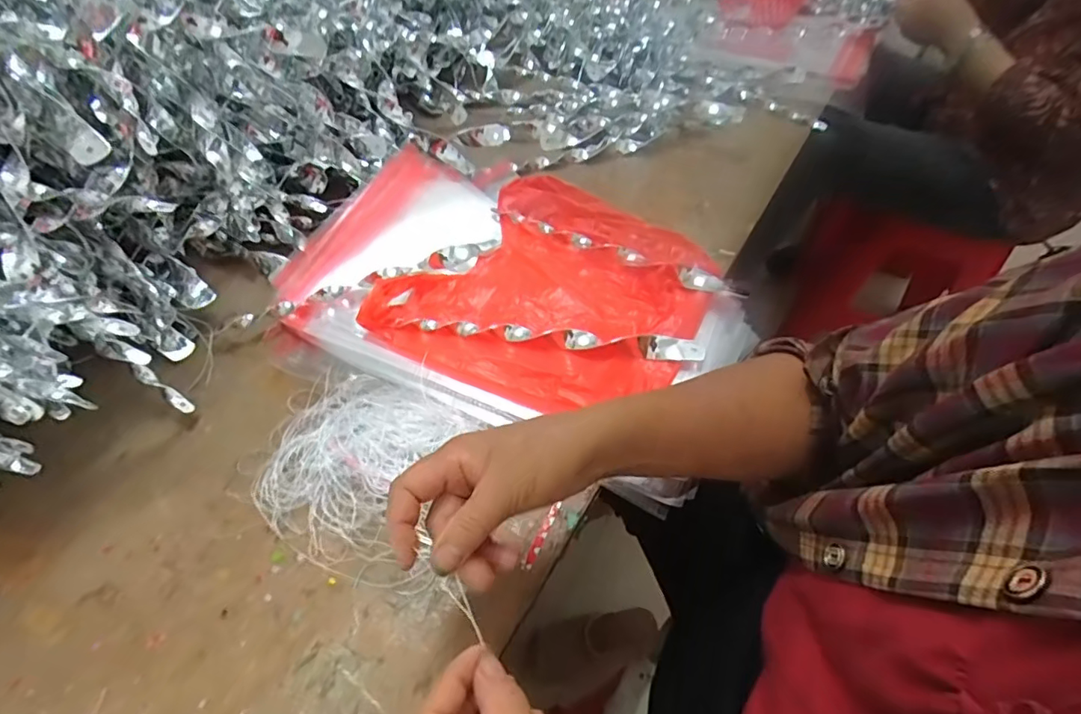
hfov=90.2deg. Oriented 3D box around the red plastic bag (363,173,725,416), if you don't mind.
[{"bbox_3d":[0.018,-0.072,0.529,0.264,0.021,0.278,25,56,19],"label":"red plastic bag"}]

